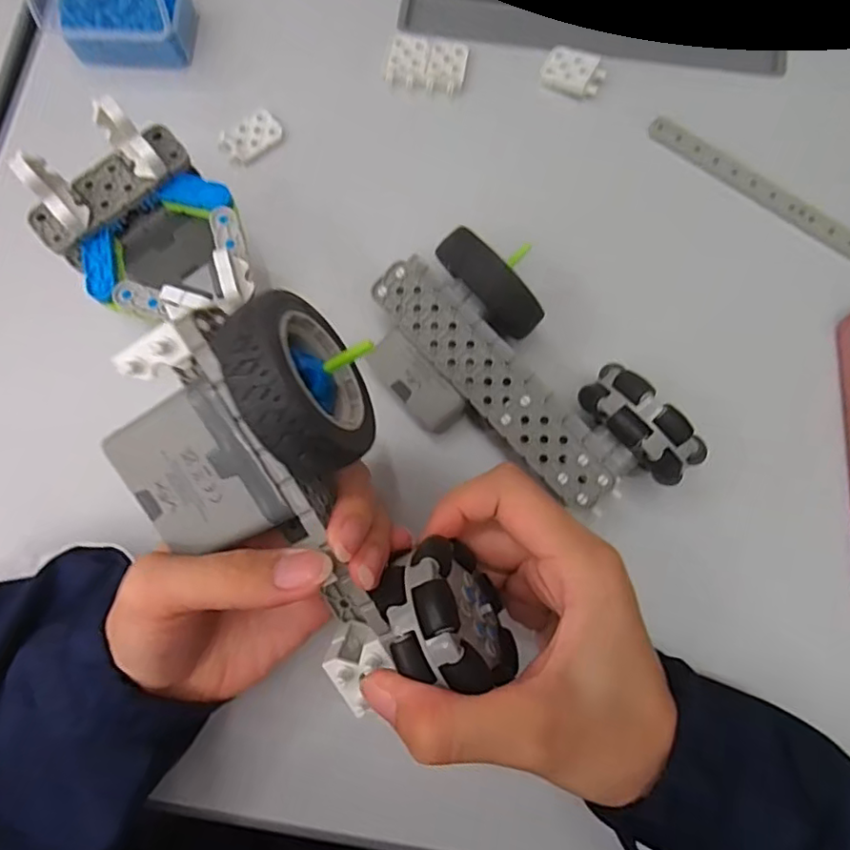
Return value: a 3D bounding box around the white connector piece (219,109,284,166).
[{"bbox_3d":[-0.103,-0.171,0.353,0.036,0.008,0.020,-43,81,-8],"label":"white connector piece"}]

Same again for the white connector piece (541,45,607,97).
[{"bbox_3d":[0.090,-0.214,0.360,0.035,0.007,0.027,22,79,5],"label":"white connector piece"}]

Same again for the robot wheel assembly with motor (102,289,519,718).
[{"bbox_3d":[-0.041,0.031,0.190,0.090,0.069,0.147,-29,79,-6],"label":"robot wheel assembly with motor"}]

